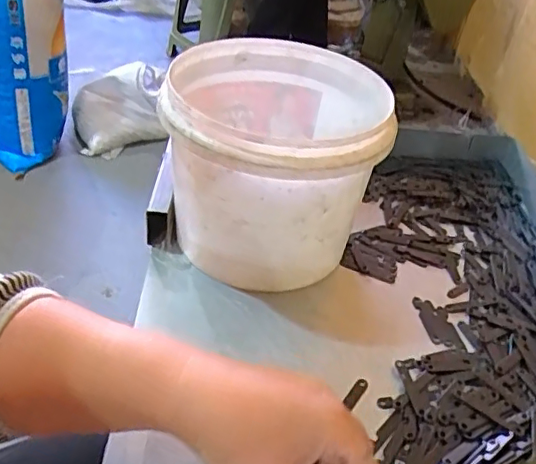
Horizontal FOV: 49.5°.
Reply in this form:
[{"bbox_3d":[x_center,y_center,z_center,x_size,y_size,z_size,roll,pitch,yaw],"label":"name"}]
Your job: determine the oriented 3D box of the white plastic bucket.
[{"bbox_3d":[0.004,-0.056,0.513,0.170,0.158,0.184,4,39,-4],"label":"white plastic bucket"}]

